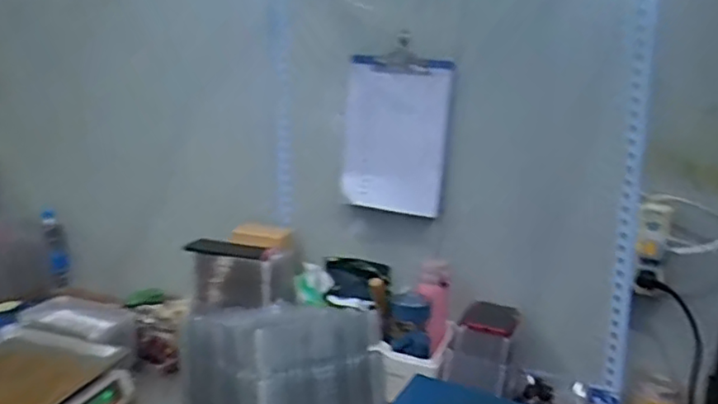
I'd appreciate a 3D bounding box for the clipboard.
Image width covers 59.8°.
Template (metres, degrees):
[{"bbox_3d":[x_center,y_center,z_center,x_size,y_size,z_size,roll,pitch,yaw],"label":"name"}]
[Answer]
[{"bbox_3d":[0.071,-0.137,1.226,0.212,0.316,0.028,9,12,21],"label":"clipboard"}]

